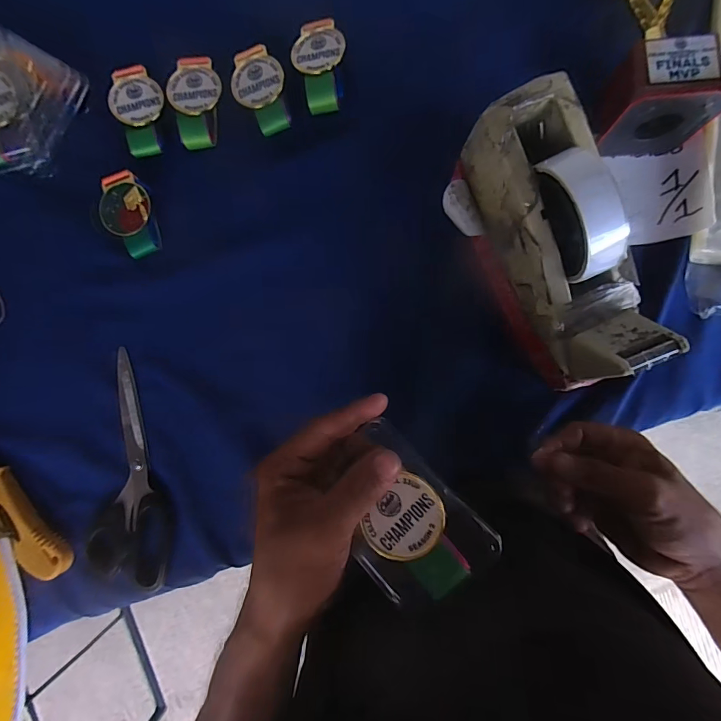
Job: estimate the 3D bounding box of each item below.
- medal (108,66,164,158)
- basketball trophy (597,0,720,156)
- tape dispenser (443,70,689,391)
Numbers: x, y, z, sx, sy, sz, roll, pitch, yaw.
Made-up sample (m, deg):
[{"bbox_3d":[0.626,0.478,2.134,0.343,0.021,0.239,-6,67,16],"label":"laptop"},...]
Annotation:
[{"bbox_3d":[-0.206,-0.234,0.372,0.045,0.005,0.079,-16,96,-10],"label":"medal"},{"bbox_3d":[0.236,-0.262,0.309,0.082,0.056,0.172,4,90,6],"label":"basketball trophy"},{"bbox_3d":[0.139,-0.080,0.294,0.087,0.106,0.206,-26,87,5],"label":"tape dispenser"}]

